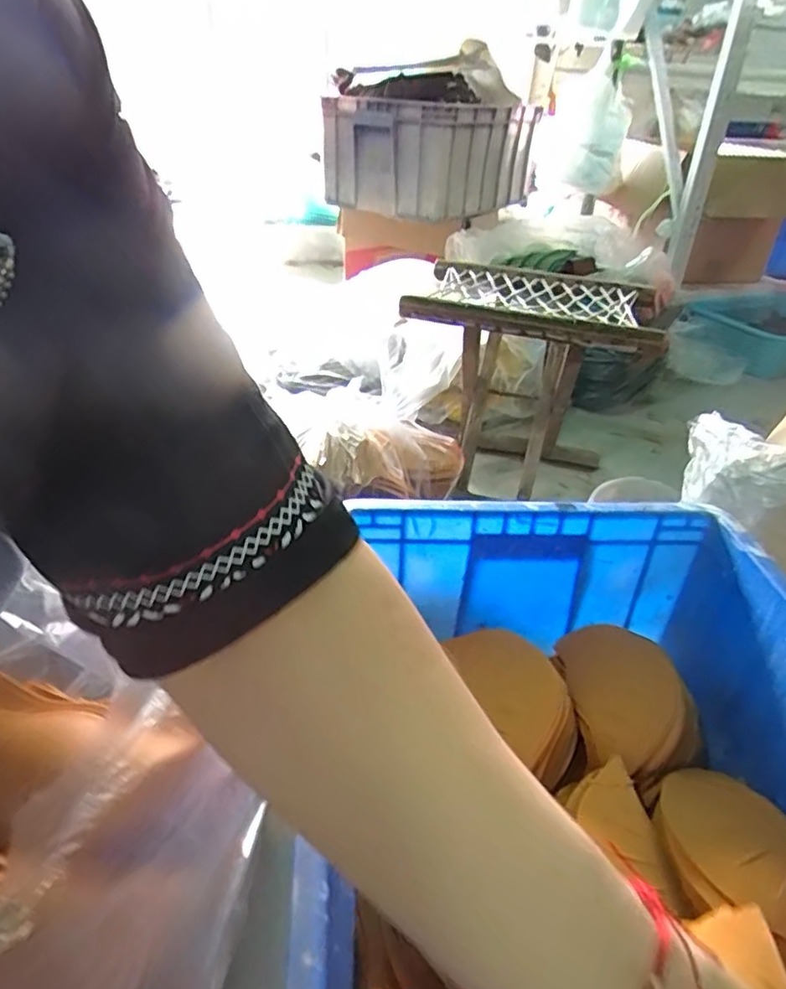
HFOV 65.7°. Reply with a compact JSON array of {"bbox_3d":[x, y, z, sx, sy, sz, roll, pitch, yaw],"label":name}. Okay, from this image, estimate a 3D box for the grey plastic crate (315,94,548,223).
[{"bbox_3d":[0.102,-0.858,1.537,0.346,0.218,0.503,22,39,26],"label":"grey plastic crate"}]

